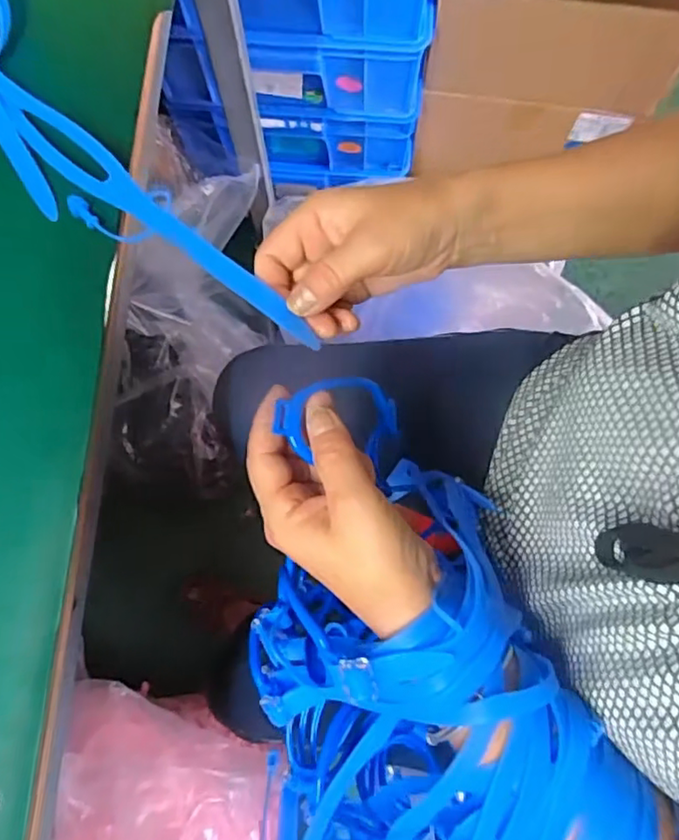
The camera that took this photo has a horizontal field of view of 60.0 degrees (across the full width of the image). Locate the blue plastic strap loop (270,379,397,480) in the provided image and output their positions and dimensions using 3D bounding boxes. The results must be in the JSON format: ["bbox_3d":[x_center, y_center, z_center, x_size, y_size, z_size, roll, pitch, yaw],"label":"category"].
[{"bbox_3d":[0.003,0.001,0.324,0.077,0.011,0.048,-2,75,-35],"label":"blue plastic strap loop"}]

